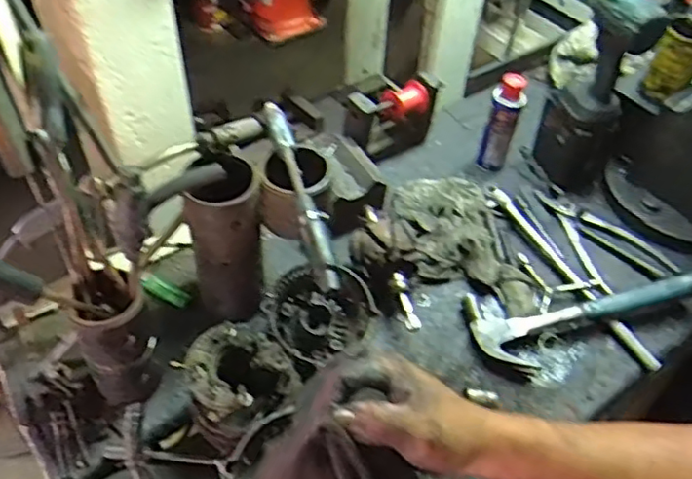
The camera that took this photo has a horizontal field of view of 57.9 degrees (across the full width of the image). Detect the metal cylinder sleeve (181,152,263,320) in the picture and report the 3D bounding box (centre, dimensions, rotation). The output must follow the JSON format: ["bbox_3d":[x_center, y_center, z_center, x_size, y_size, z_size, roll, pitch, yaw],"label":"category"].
[{"bbox_3d":[-0.148,0.013,0.789,0.091,0.209,0.075,-7,50,-10],"label":"metal cylinder sleeve"}]

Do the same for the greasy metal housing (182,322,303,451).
[{"bbox_3d":[-0.125,0.184,0.742,0.115,0.138,0.111,2,49,-2],"label":"greasy metal housing"}]

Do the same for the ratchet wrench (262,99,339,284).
[{"bbox_3d":[-0.051,-0.059,0.710,0.024,0.031,0.279,-13,51,-14],"label":"ratchet wrench"}]

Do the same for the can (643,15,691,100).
[{"bbox_3d":[0.506,-0.276,0.950,0.071,0.117,0.081,27,53,19],"label":"can"}]

